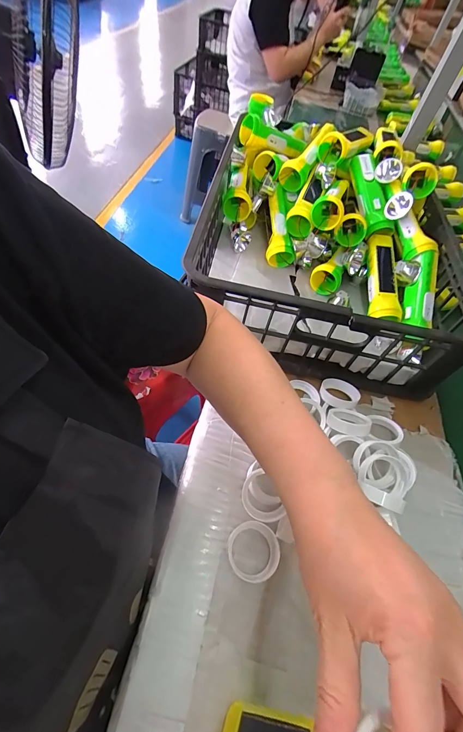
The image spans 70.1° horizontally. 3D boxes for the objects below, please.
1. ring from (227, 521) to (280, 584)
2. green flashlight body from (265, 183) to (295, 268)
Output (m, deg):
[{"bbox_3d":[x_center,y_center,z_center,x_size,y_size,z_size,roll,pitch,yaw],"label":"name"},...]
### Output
[{"bbox_3d":[0.022,0.185,0.332,0.052,0.008,0.053,5,54,-7],"label":"ring"},{"bbox_3d":[0.087,-0.258,0.607,0.050,0.048,0.138,-3,92,-8],"label":"green flashlight body"}]

